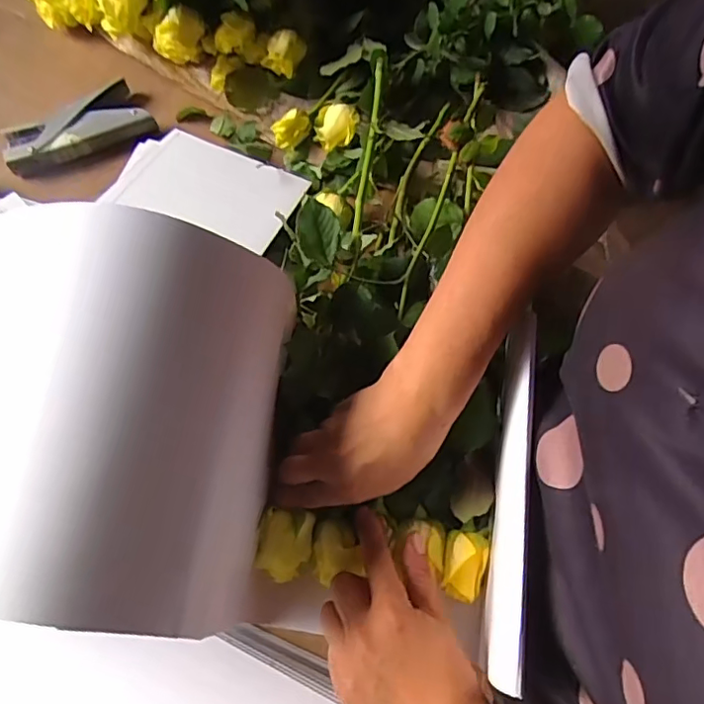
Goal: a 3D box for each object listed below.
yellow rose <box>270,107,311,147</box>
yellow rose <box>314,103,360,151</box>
[{"bbox_3d":[-0.065,-0.237,0.585,0.041,0.030,0.027,-24,71,-12],"label":"yellow rose"},{"bbox_3d":[-0.016,-0.237,0.580,0.044,0.032,0.046,-2,68,-3],"label":"yellow rose"}]

